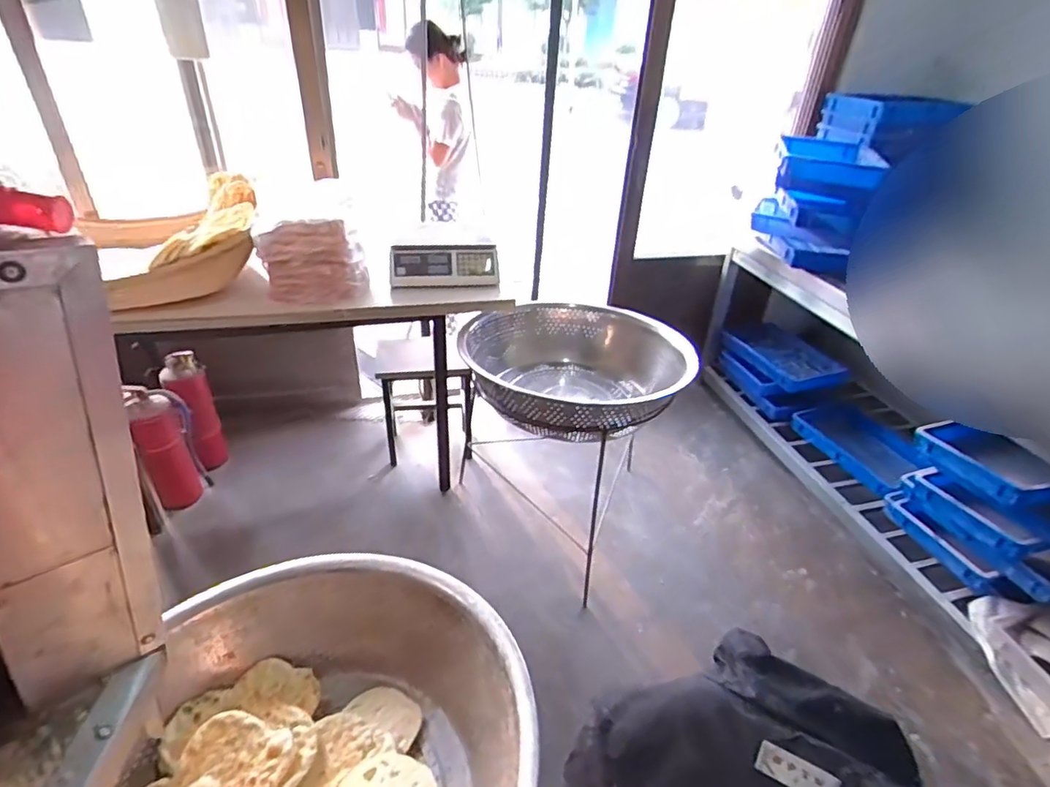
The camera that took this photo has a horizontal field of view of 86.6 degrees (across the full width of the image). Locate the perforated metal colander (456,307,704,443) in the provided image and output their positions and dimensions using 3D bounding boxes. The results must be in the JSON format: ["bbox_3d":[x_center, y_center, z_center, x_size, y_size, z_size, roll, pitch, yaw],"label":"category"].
[{"bbox_3d":[0.150,-0.057,1.778,0.662,0.266,0.684,30,42,33],"label":"perforated metal colander"}]

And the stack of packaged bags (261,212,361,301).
[{"bbox_3d":[-0.626,-0.445,1.655,0.284,0.278,0.270,-7,35,-15],"label":"stack of packaged bags"}]

